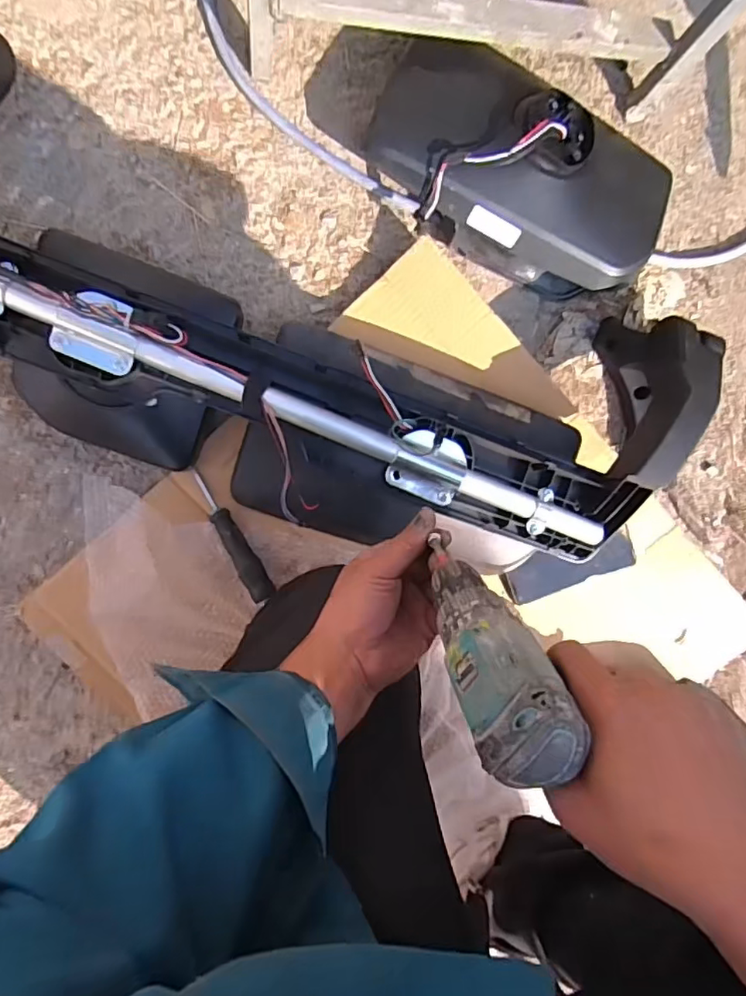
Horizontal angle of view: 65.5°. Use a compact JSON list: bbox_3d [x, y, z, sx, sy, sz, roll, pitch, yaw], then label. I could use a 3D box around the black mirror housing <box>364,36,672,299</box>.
[{"bbox_3d":[0.178,-0.376,0.674,0.368,0.116,0.193,15,87,-8],"label":"black mirror housing"}]

